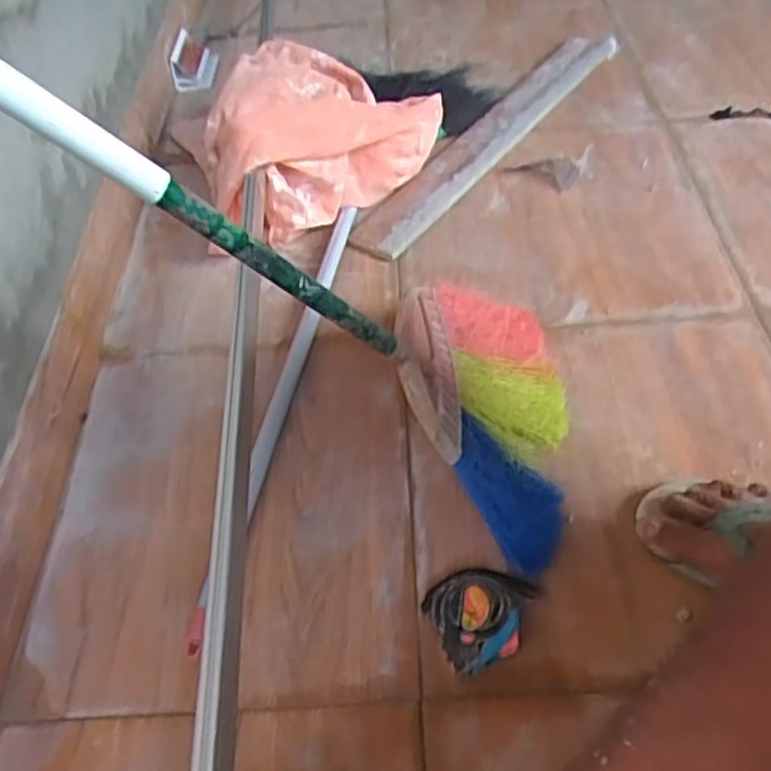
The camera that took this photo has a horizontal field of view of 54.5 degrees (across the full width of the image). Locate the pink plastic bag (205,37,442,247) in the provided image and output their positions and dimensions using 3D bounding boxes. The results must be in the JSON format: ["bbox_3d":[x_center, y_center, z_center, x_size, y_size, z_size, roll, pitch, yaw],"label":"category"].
[{"bbox_3d":[-0.112,-0.329,0.993,0.293,0.141,0.230,-33,54,-21],"label":"pink plastic bag"}]

